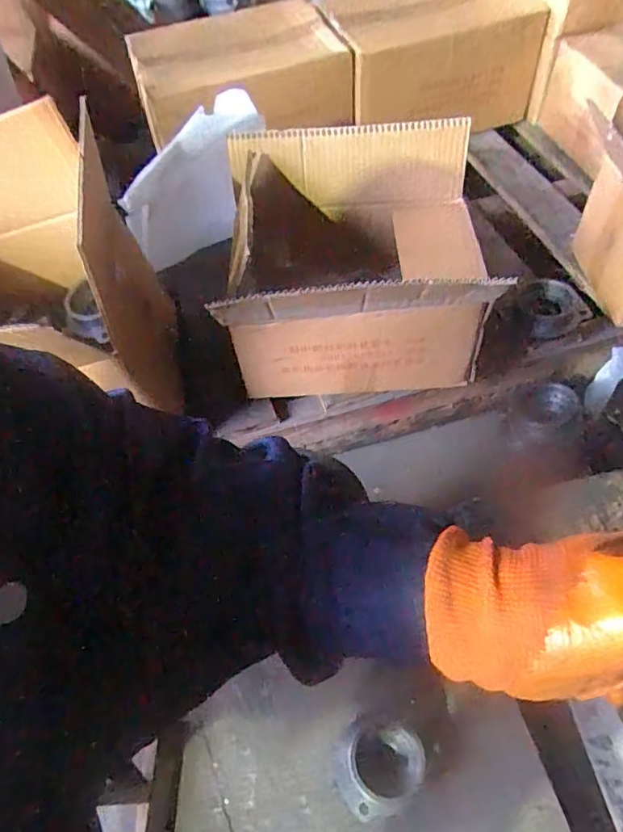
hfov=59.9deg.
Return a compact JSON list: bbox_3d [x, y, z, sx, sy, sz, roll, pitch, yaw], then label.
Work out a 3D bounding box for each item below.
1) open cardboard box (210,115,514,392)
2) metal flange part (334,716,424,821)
[{"bbox_3d":[0.056,-0.172,0.687,0.308,0.243,0.256,-4,56,2],"label":"open cardboard box"},{"bbox_3d":[0.074,0.399,0.627,0.102,0.037,0.091,-29,59,-14],"label":"metal flange part"}]

